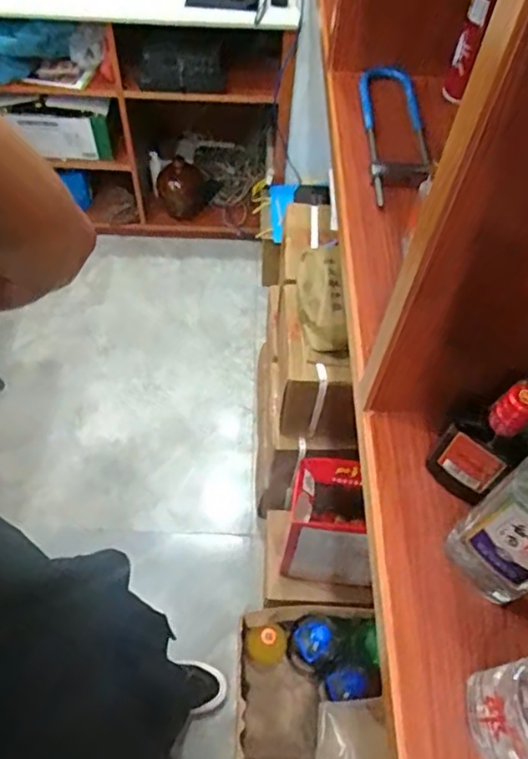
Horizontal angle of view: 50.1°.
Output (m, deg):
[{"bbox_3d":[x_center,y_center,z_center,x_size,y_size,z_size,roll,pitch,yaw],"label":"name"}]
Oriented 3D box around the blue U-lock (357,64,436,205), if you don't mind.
[{"bbox_3d":[0.200,-0.371,0.846,0.106,0.041,0.319,1,57,-2],"label":"blue U-lock"}]

